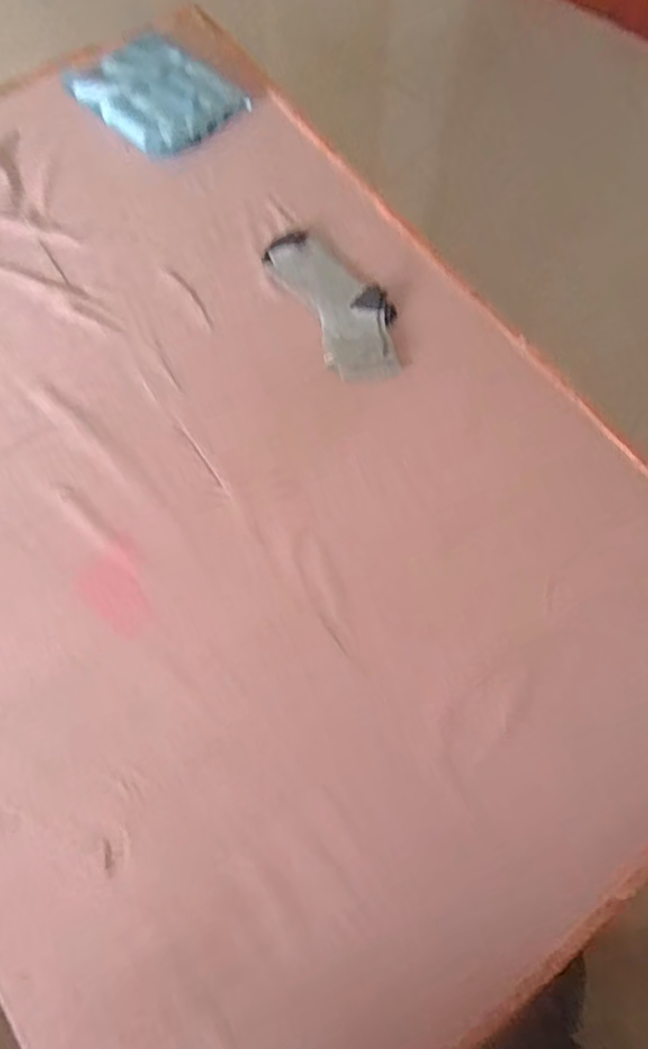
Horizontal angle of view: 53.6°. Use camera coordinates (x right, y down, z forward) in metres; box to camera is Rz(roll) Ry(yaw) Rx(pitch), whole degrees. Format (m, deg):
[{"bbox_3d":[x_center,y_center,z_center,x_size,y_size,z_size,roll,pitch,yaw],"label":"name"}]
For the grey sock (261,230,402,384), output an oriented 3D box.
[{"bbox_3d":[0.024,-0.330,0.930,0.128,0.030,0.278,-27,74,-11],"label":"grey sock"}]

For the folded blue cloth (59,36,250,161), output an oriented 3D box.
[{"bbox_3d":[-0.276,-0.706,1.039,0.229,0.058,0.200,41,74,12],"label":"folded blue cloth"}]

